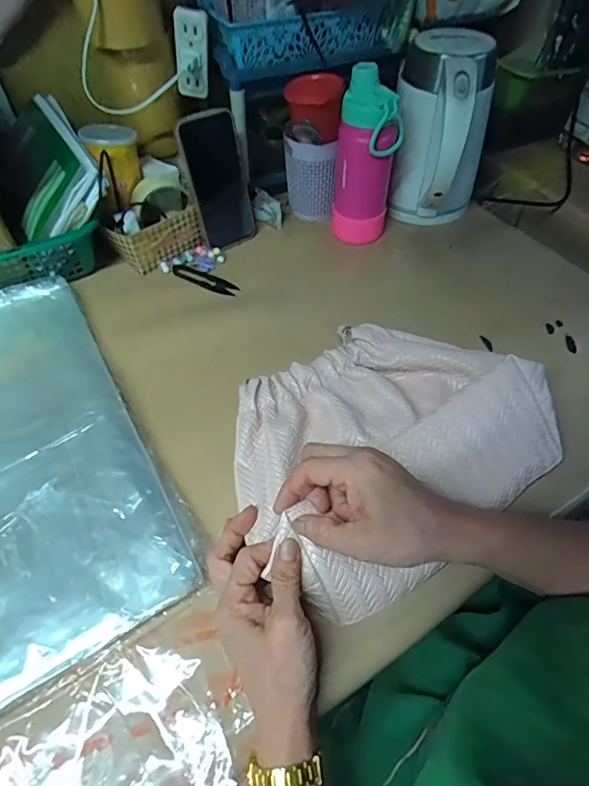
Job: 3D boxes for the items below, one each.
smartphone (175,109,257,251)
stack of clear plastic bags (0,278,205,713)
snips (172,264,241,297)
[{"bbox_3d":[-0.101,-0.282,0.608,0.076,0.172,0.016,-23,49,-9],"label":"smartphone"},{"bbox_3d":[-0.293,0.060,0.431,0.262,0.019,0.431,-28,58,-20],"label":"stack of clear plastic bags"},{"bbox_3d":[-0.123,-0.155,0.614,0.102,0.004,0.025,25,57,17],"label":"snips"}]

